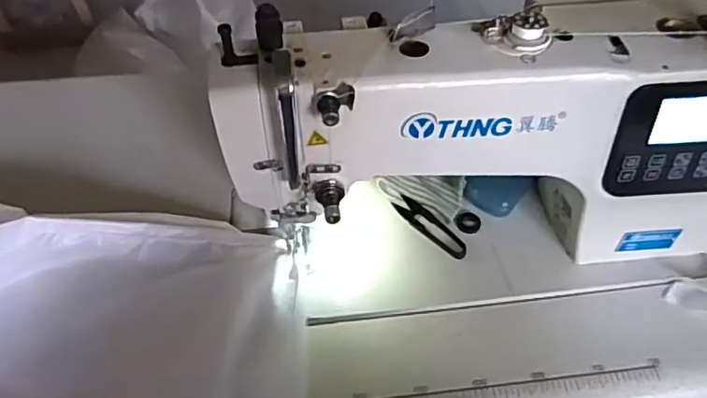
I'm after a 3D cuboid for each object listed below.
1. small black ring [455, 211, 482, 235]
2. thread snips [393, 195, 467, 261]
[{"bbox_3d":[0.120,0.025,0.617,0.026,0.007,0.031,13,50,13],"label":"small black ring"},{"bbox_3d":[0.078,0.029,0.609,0.022,0.006,0.095,-32,55,-24],"label":"thread snips"}]

